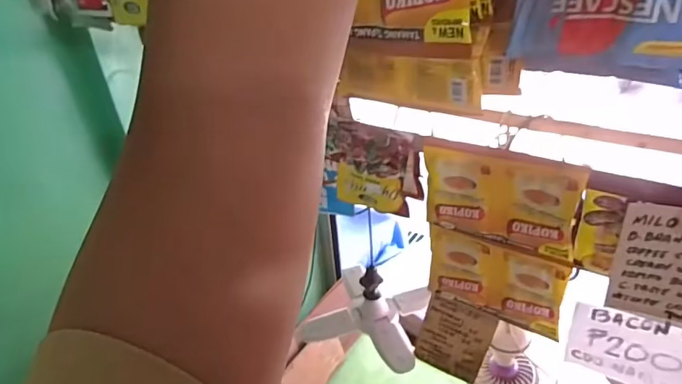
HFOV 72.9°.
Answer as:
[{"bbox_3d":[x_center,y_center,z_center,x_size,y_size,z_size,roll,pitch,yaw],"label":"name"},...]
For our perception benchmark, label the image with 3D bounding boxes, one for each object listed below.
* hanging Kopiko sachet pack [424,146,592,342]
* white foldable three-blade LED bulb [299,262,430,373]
[{"bbox_3d":[0.173,0.054,0.518,0.159,0.209,0.020,19,39,34],"label":"hanging Kopiko sachet pack"},{"bbox_3d":[0.069,0.237,1.033,0.250,0.132,0.269,10,35,23],"label":"white foldable three-blade LED bulb"}]

